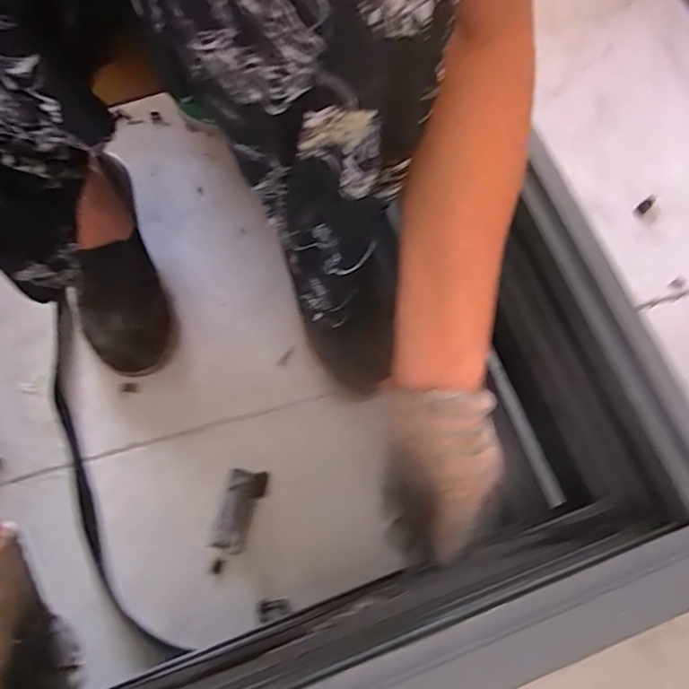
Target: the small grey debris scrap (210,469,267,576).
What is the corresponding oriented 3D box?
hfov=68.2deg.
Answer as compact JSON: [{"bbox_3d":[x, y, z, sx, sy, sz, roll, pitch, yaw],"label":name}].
[{"bbox_3d":[-0.107,0.174,0.500,0.038,0.013,0.097,13,73,2],"label":"small grey debris scrap"}]

